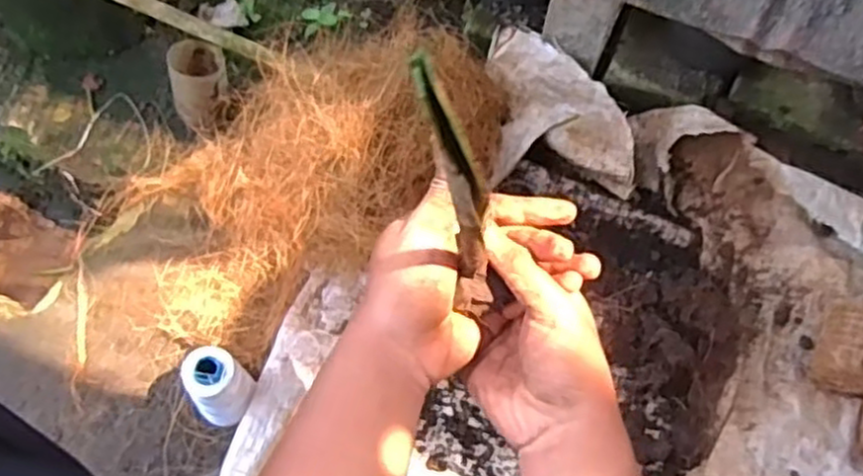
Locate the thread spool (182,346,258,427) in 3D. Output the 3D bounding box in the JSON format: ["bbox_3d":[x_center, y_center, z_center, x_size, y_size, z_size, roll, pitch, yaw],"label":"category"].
[{"bbox_3d":[-0.206,0.148,0.732,0.053,0.108,0.056,0,63,0],"label":"thread spool"}]

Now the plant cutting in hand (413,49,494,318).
[{"bbox_3d":[0.016,-0.011,0.340,0.019,0.213,0.016,-2,63,7],"label":"plant cutting in hand"}]

